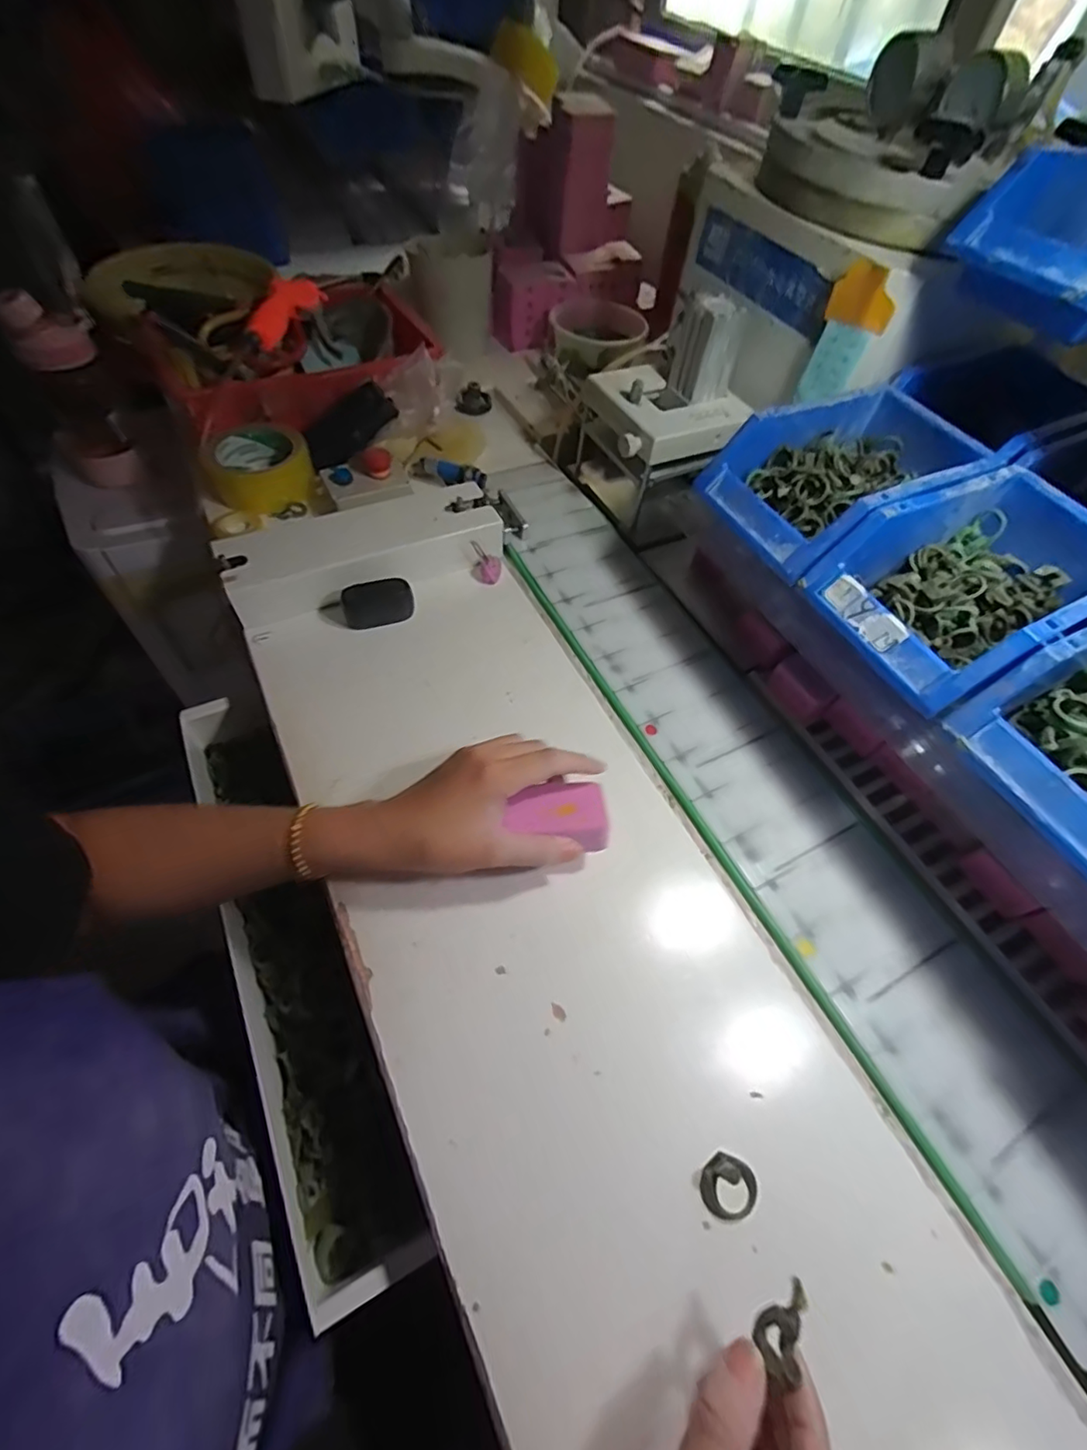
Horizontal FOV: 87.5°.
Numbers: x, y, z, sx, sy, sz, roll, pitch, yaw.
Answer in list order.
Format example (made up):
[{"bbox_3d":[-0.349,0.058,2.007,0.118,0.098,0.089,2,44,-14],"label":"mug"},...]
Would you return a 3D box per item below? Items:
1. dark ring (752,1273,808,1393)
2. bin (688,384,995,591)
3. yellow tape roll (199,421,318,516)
[{"bbox_3d":[0.104,0.265,0.249,0.017,0.011,0.036,18,57,8],"label":"dark ring"},{"bbox_3d":[0.227,-0.186,0.431,0.183,0.065,0.120,-21,61,-18],"label":"bin"},{"bbox_3d":[-0.305,-0.275,0.611,0.106,0.045,0.108,-15,59,-13],"label":"yellow tape roll"}]

